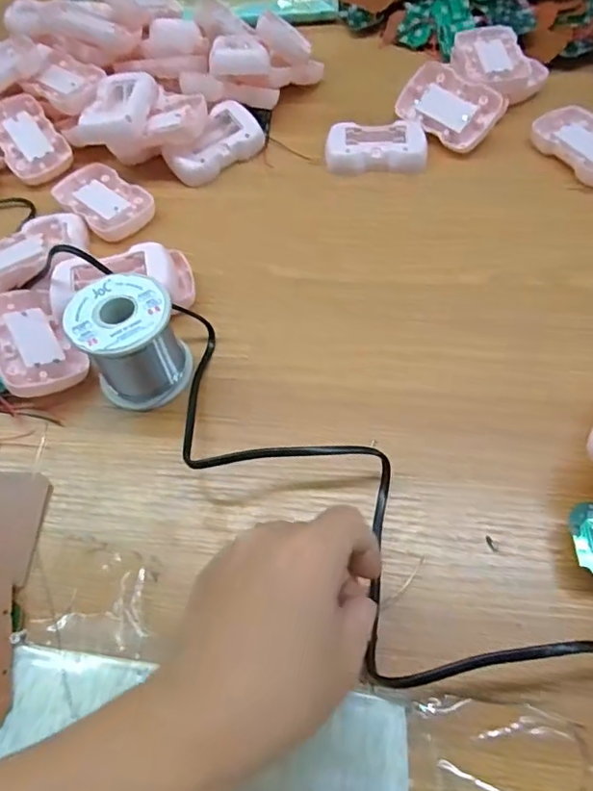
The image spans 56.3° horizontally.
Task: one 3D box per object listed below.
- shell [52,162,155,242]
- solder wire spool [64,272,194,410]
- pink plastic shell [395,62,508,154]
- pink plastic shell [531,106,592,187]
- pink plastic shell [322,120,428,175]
[{"bbox_3d":[-0.163,-0.165,0.468,0.093,0.012,0.053,36,67,22],"label":"shell"},{"bbox_3d":[-0.104,-0.035,0.354,0.061,0.063,0.058,-26,61,-12],"label":"solder wire spool"},{"bbox_3d":[0.134,-0.254,0.490,0.089,0.018,0.058,39,100,22],"label":"pink plastic shell"},{"bbox_3d":[0.241,-0.208,0.463,0.048,0.020,0.084,-26,61,-12],"label":"pink plastic shell"},{"bbox_3d":[0.069,-0.218,0.484,0.084,0.020,0.051,3,59,5],"label":"pink plastic shell"}]

